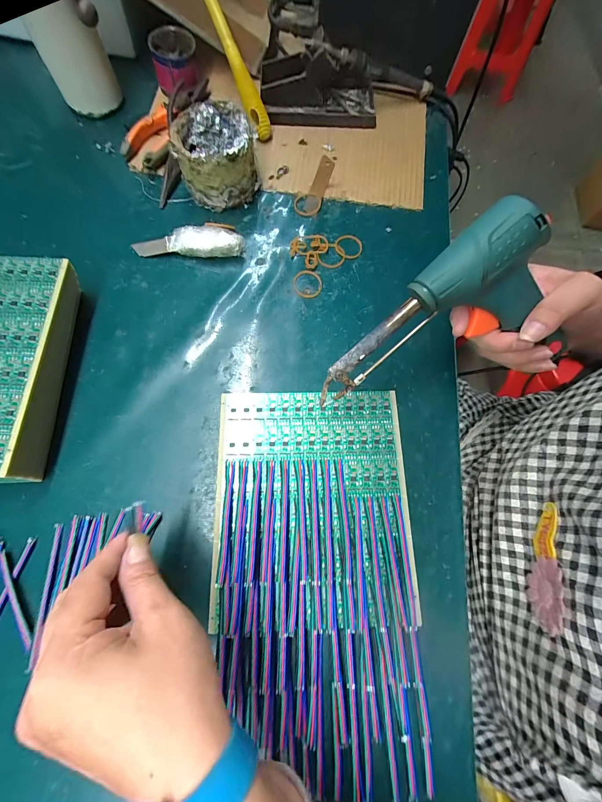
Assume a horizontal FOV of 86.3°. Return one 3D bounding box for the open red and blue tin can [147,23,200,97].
[{"bbox_3d":[-0.155,-0.415,0.400,0.052,0.050,0.054,2,72,-2],"label":"open red and blue tin can"}]

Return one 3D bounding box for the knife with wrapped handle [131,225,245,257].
[{"bbox_3d":[-0.120,-0.172,0.346,0.117,0.023,0.027,4,72,-1],"label":"knife with wrapped handle"}]

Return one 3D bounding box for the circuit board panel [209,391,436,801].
[{"bbox_3d":[0.012,0.124,0.255,0.161,0.024,0.279,-1,72,-2],"label":"circuit board panel"}]

